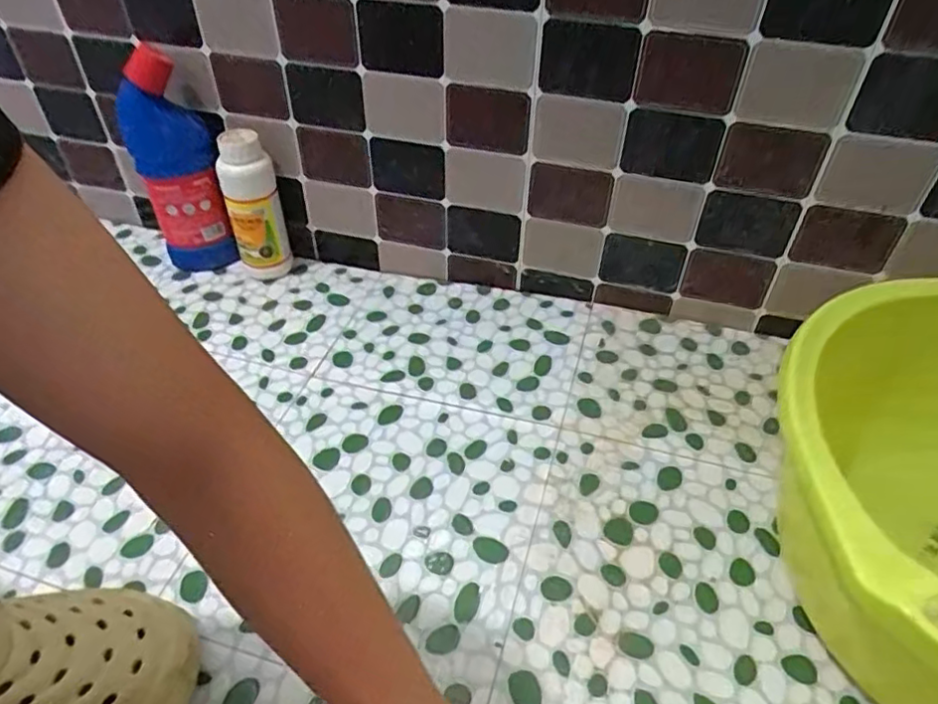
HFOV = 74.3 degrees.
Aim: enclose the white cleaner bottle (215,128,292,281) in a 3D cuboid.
[{"bbox_3d":[-0.282,-0.181,0.816,0.070,0.201,0.057,-16,46,-16],"label":"white cleaner bottle"}]

